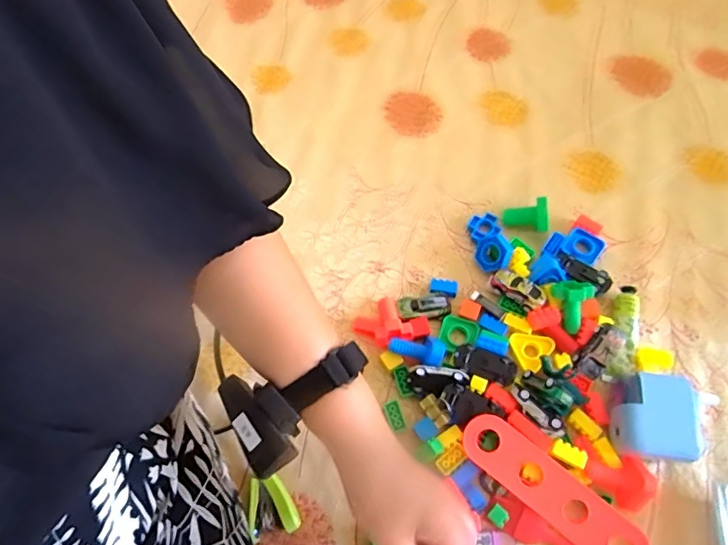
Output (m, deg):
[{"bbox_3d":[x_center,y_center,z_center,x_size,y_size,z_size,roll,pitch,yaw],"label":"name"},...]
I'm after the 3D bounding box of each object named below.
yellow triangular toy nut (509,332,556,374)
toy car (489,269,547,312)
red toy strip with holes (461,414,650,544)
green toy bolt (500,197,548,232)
[{"bbox_3d":[0.186,0.090,0.536,0.047,0.012,0.043,15,65,10],"label":"yellow triangular toy nut"},{"bbox_3d":[0.176,0.018,0.559,0.066,0.021,0.028,32,68,32],"label":"toy car"},{"bbox_3d":[0.183,0.215,0.469,0.195,0.007,0.053,37,87,9],"label":"red toy strip with holes"},{"bbox_3d":[0.205,-0.075,0.605,0.054,0.030,0.036,5,63,5],"label":"green toy bolt"}]

